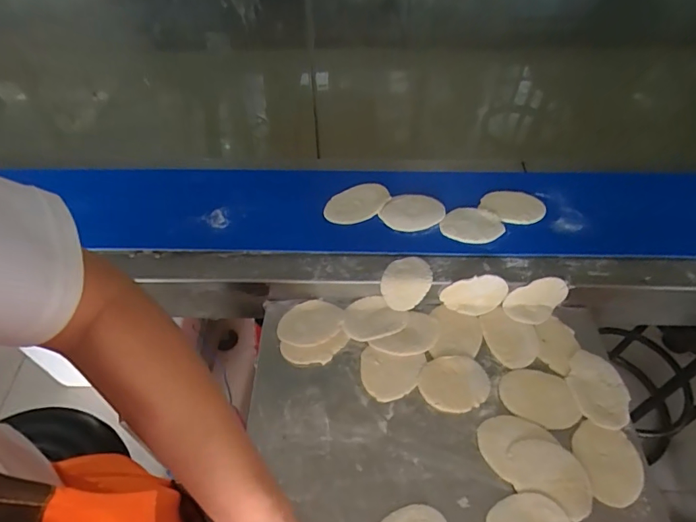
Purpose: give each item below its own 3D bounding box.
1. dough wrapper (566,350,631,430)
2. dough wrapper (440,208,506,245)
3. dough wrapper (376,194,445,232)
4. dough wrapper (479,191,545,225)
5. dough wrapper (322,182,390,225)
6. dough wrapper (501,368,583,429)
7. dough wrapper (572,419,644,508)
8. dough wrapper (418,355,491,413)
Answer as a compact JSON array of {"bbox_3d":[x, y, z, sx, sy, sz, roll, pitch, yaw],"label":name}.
[{"bbox_3d":[0.333,0.170,0.604,0.072,0.009,0.102,-8,52,-6],"label":"dough wrapper"},{"bbox_3d":[0.195,-0.056,0.711,0.094,0.010,0.067,9,60,7],"label":"dough wrapper"},{"bbox_3d":[0.102,-0.079,0.723,0.100,0.006,0.072,-10,52,-7],"label":"dough wrapper"},{"bbox_3d":[0.269,-0.088,0.739,0.102,0.008,0.066,0,52,0],"label":"dough wrapper"},{"bbox_3d":[0.015,-0.094,0.741,0.115,0.004,0.070,-29,57,-21],"label":"dough wrapper"},{"bbox_3d":[0.252,0.181,0.600,0.096,0.010,0.072,9,52,7],"label":"dough wrapper"},{"bbox_3d":[0.310,0.244,0.544,0.074,0.006,0.086,12,56,21],"label":"dough wrapper"},{"bbox_3d":[0.143,0.164,0.609,0.091,0.010,0.072,-6,52,-5],"label":"dough wrapper"}]

